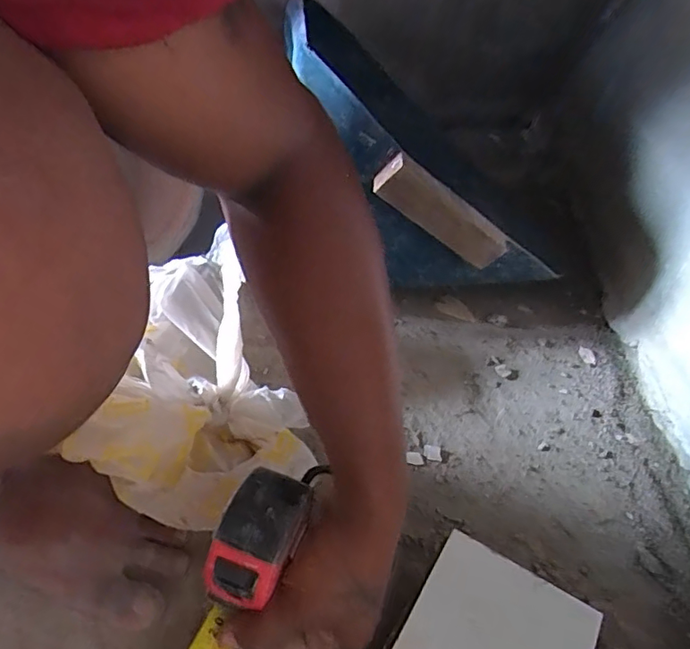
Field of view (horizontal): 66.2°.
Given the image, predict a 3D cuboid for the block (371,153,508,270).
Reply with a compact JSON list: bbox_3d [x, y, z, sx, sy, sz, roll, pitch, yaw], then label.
[{"bbox_3d":[0.092,-0.101,0.496,0.153,0.043,0.015,29,35,-28],"label":"block"}]

